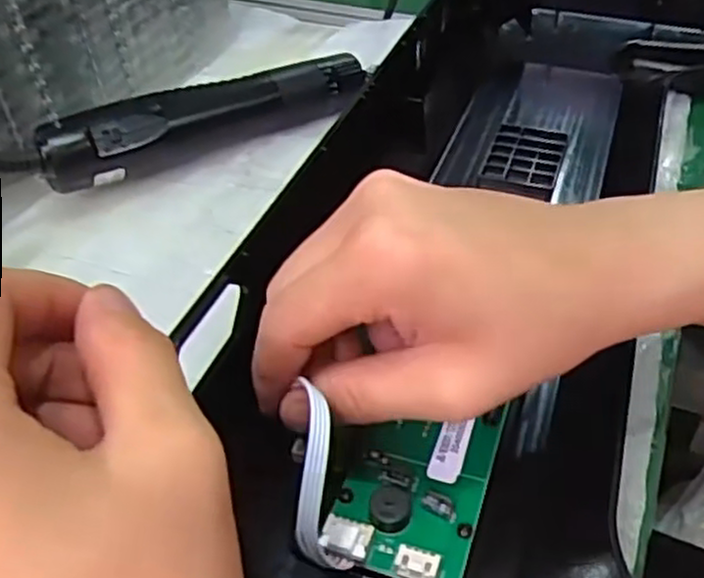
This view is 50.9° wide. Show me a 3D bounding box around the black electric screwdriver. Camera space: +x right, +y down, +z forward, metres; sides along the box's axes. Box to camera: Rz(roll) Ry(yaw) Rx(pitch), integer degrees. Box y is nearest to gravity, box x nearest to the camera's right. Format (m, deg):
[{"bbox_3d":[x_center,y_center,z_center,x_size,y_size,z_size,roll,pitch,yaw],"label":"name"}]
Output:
[{"bbox_3d":[-0.076,-0.097,0.420,0.193,0.042,0.030,-26,46,-24],"label":"black electric screwdriver"}]

